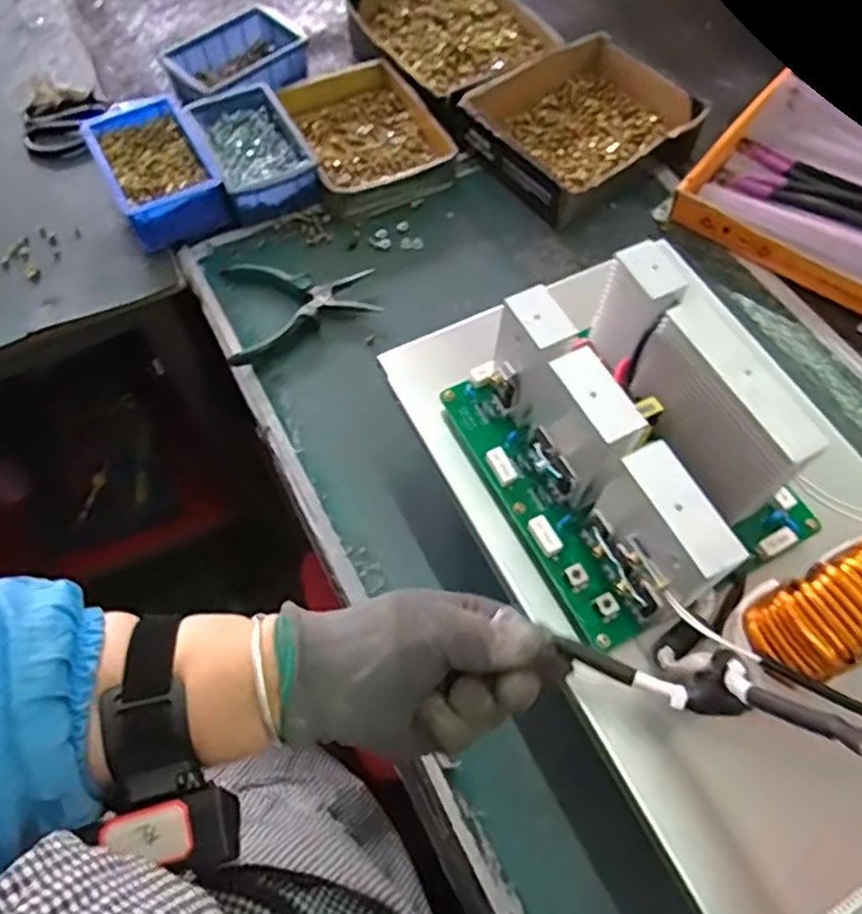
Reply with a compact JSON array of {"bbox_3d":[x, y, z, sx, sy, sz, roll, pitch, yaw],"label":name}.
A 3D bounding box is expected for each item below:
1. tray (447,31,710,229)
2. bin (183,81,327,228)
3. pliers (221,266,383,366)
[{"bbox_3d":[0.158,-0.353,0.741,0.225,0.050,0.182,-36,68,-17],"label":"tray"},{"bbox_3d":[-0.180,-0.318,0.725,0.101,0.046,0.152,-25,65,-12],"label":"bin"},{"bbox_3d":[-0.118,-0.137,0.646,0.137,0.019,0.102,-6,63,-3],"label":"pliers"}]

